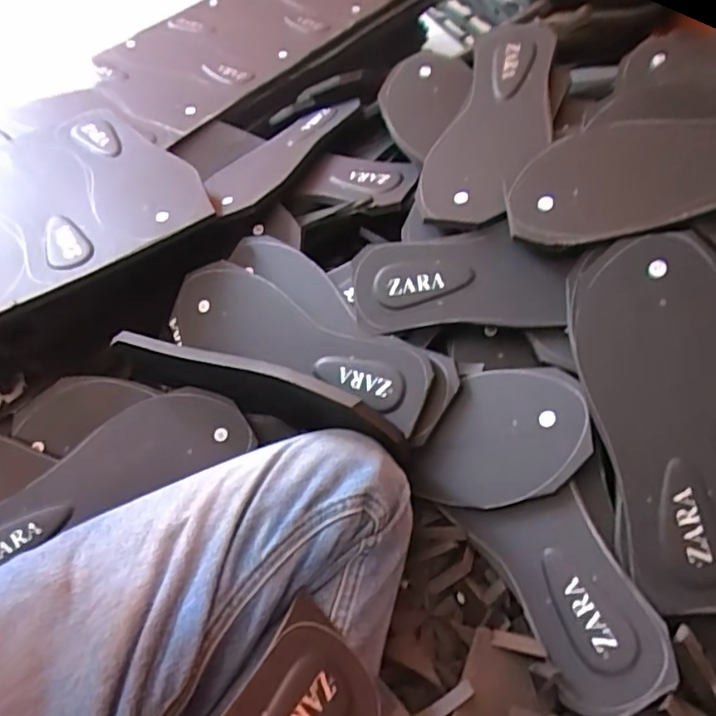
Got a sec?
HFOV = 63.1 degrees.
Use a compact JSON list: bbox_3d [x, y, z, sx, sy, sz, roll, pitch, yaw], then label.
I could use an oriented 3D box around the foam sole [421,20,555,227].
[{"bbox_3d":[0.125,-0.219,0.526,0.093,0.018,0.242,10,66,27],"label":"foam sole"}]

